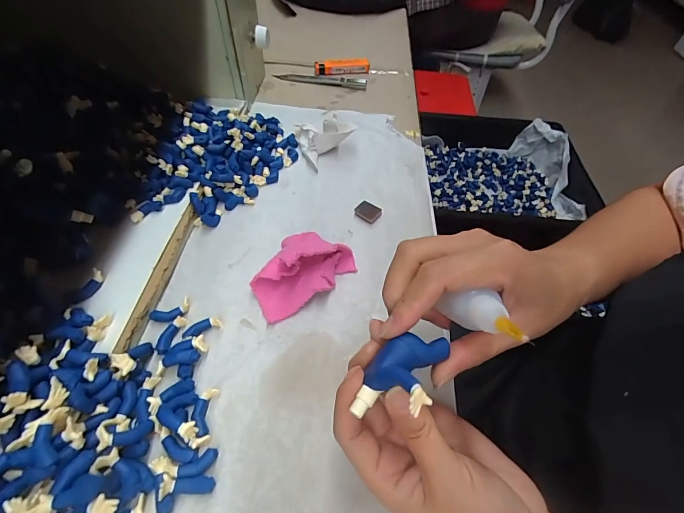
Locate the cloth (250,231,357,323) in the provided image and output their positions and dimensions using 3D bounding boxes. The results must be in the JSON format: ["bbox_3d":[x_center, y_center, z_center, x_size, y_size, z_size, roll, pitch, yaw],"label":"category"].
[{"bbox_3d":[-0.032,0.006,0.284,0.085,0.039,0.052,-25,57,-21],"label":"cloth"}]

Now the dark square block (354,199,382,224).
[{"bbox_3d":[0.026,-0.044,0.345,0.023,0.006,0.022,32,57,20],"label":"dark square block"}]

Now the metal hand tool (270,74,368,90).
[{"bbox_3d":[-0.031,-0.255,0.505,0.133,0.011,0.021,11,52,5],"label":"metal hand tool"}]

